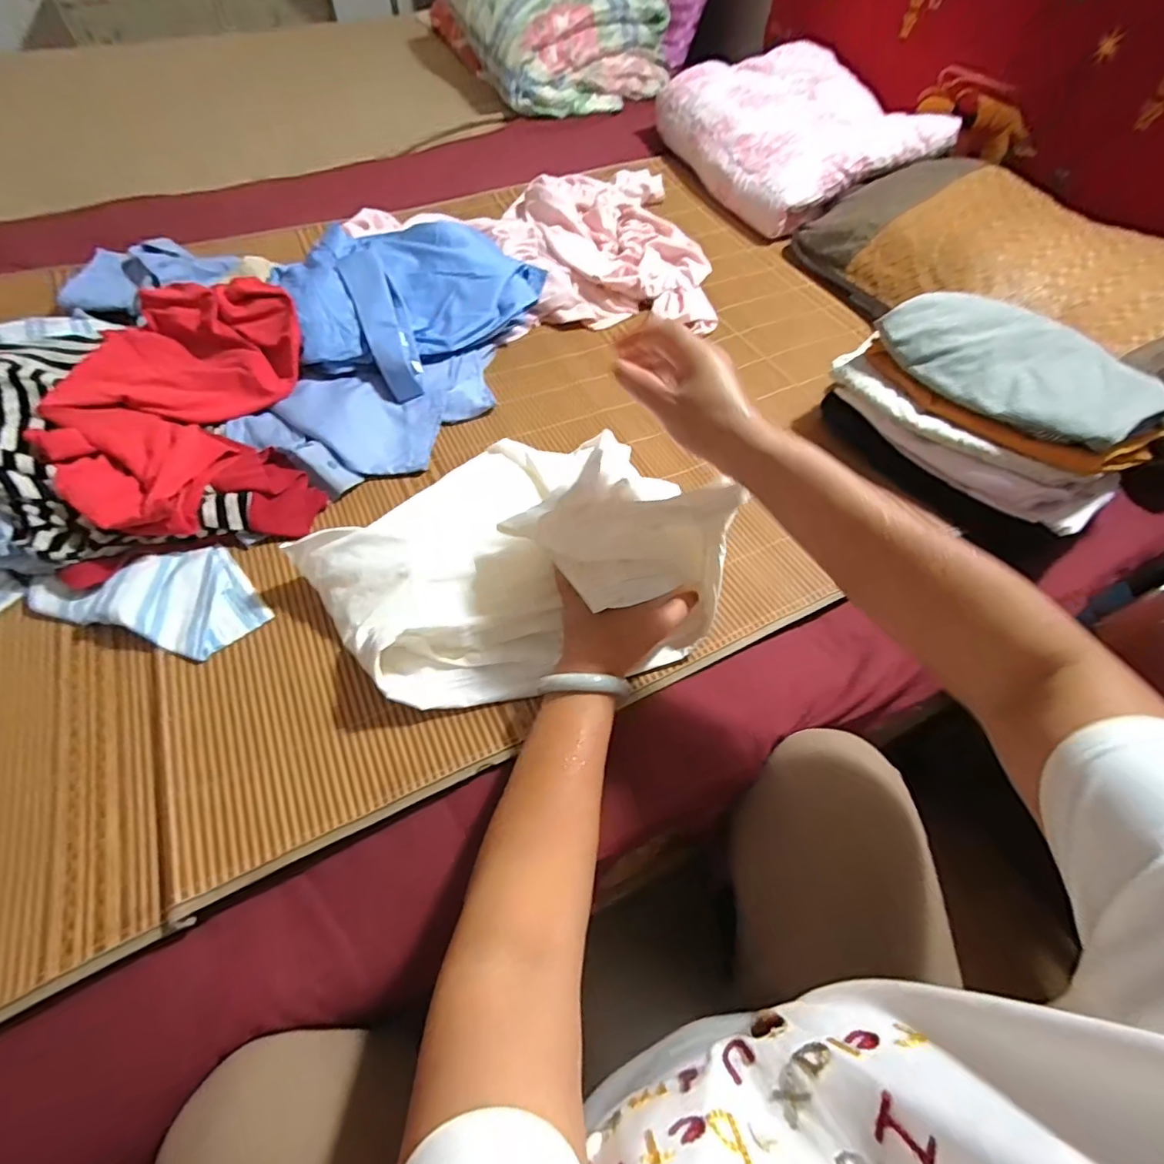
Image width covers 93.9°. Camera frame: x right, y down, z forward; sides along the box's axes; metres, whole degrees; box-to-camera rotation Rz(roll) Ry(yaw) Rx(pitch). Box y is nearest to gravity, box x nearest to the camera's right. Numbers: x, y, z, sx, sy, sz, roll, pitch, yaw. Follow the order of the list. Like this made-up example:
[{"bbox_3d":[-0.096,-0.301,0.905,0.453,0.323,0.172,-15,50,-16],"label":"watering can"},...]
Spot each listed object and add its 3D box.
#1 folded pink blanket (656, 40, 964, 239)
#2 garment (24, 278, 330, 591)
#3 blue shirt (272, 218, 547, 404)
[{"bbox_3d":[0.399,-0.857,1.052,0.356,0.142,0.439,-20,59,-14],"label":"folded pink blanket"},{"bbox_3d":[-0.426,-0.189,0.596,0.256,0.098,0.338,-18,59,-15],"label":"garment"},{"bbox_3d":[-0.230,-0.392,0.735,0.218,0.100,0.355,32,61,18],"label":"blue shirt"}]

